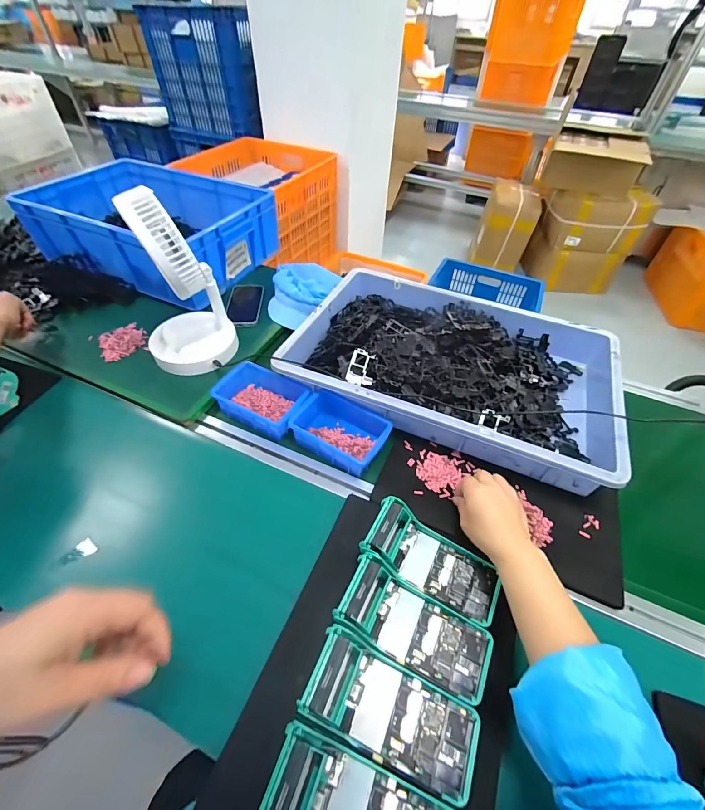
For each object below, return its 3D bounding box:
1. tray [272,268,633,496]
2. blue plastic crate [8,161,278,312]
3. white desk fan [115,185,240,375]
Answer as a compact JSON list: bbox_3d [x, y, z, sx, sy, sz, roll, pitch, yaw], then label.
[{"bbox_3d":[0.185,-0.080,0.672,0.551,0.080,0.359,19,51,14],"label":"tray"},{"bbox_3d":[-0.453,-0.435,0.857,0.469,0.156,0.360,18,51,14],"label":"blue plastic crate"},{"bbox_3d":[-0.311,-0.204,0.613,0.155,0.291,0.157,-21,53,-18],"label":"white desk fan"}]

